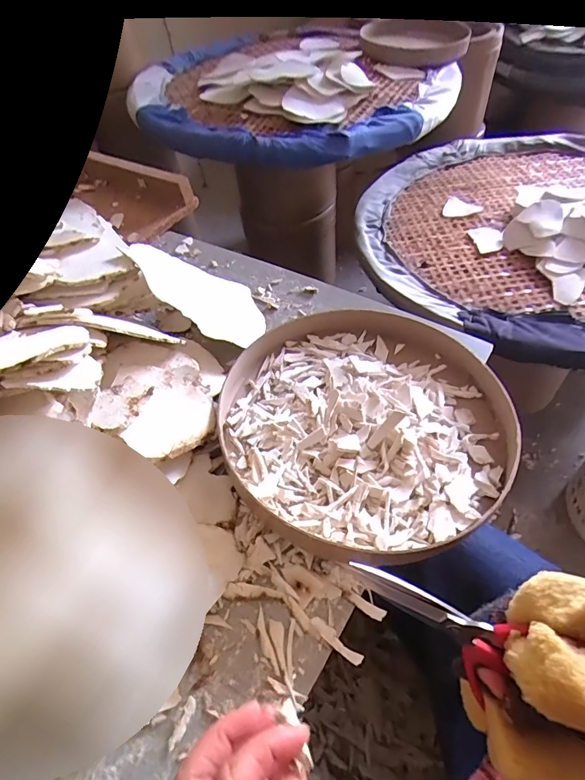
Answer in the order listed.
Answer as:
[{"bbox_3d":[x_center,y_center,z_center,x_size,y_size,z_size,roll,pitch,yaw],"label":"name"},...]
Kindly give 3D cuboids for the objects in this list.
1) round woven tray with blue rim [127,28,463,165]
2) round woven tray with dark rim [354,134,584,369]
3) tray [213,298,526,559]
[{"bbox_3d":[-0.034,-0.831,1.141,0.767,0.092,0.885,-30,54,-17],"label":"round woven tray with blue rim"},{"bbox_3d":[0.557,-0.374,0.945,0.820,0.102,0.756,13,53,16],"label":"round woven tray with dark rim"},{"bbox_3d":[0.074,0.025,0.467,0.297,0.040,0.302,-3,50,4],"label":"tray"}]

